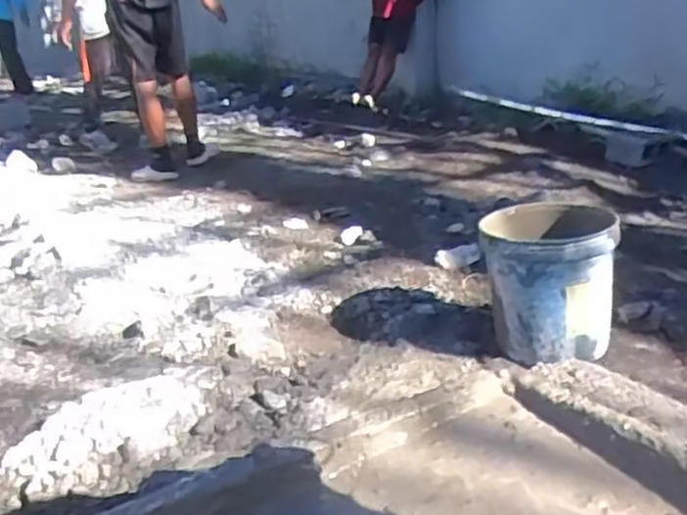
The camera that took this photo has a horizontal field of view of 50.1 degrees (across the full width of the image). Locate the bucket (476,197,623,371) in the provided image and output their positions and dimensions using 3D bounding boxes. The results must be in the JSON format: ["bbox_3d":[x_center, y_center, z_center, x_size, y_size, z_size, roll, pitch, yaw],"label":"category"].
[{"bbox_3d":[0.494,0.048,1.790,0.312,0.303,0.301,3,22,13],"label":"bucket"}]

